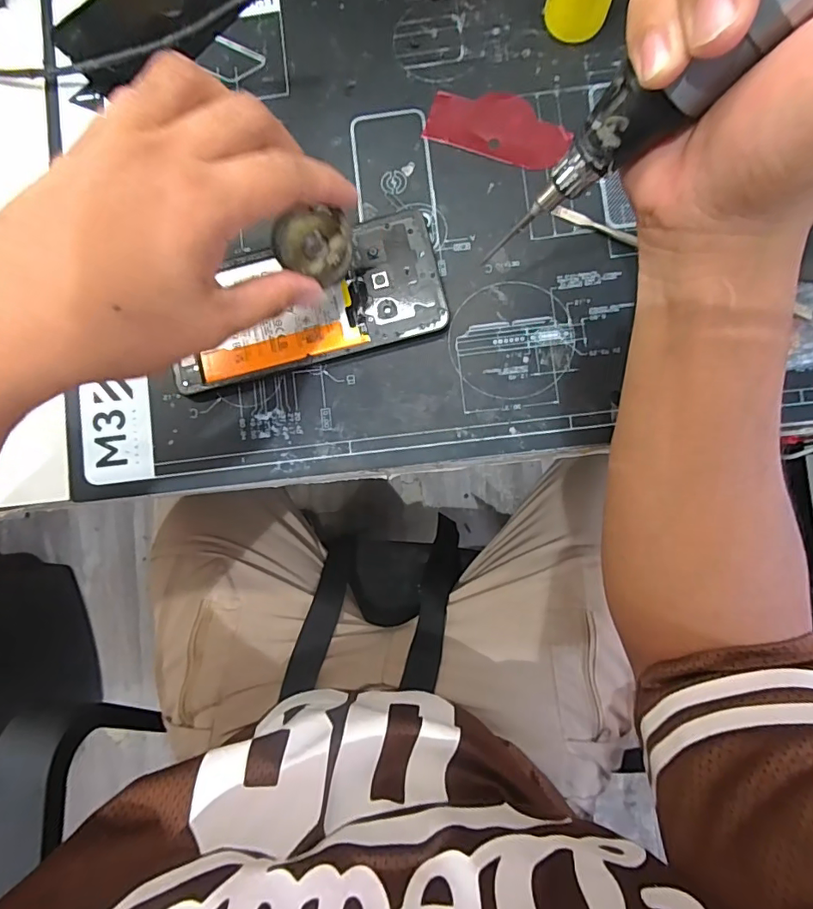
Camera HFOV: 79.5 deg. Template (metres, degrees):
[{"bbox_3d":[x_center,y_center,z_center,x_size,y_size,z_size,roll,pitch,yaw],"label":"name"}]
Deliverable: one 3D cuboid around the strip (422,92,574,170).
[{"bbox_3d":[0.055,-0.197,0.293,0.084,0.004,0.038,20,90,5],"label":"strip"}]

